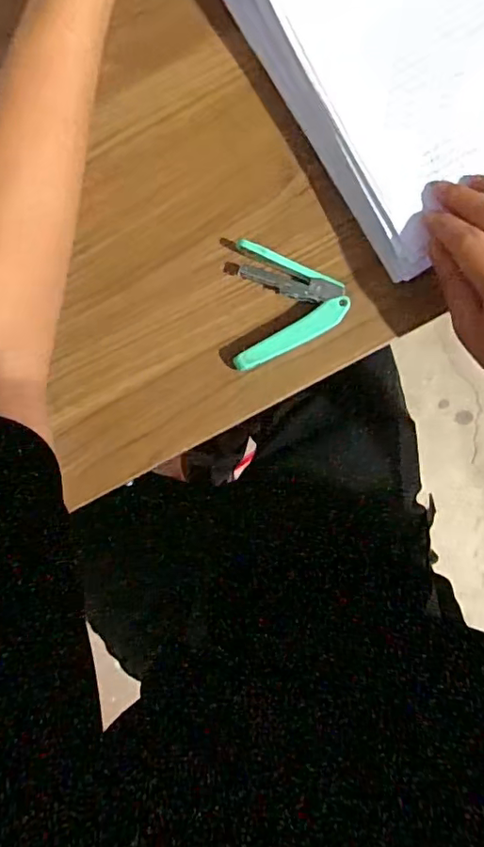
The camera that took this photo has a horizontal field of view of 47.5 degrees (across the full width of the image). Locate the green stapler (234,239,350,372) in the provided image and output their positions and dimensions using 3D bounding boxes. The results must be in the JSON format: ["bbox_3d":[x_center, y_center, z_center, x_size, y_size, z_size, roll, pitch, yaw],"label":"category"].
[{"bbox_3d":[0.037,-0.085,0.409,0.078,0.023,0.089,2,90,2],"label":"green stapler"}]

